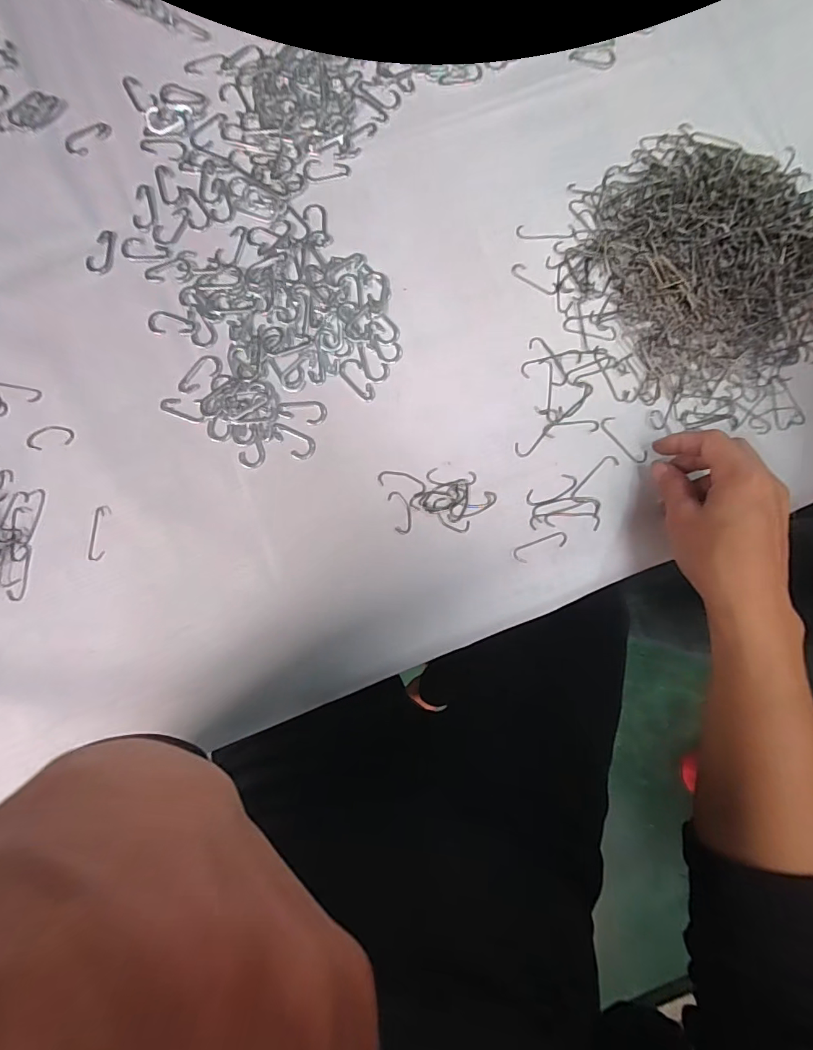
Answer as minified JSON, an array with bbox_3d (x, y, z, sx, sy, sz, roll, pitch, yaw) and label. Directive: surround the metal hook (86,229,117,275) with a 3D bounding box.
[{"bbox_3d":[-0.233,-0.210,0.349,0.018,0.004,0.036,24,85,1],"label":"metal hook"}]

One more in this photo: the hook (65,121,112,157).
[{"bbox_3d":[-0.252,-0.306,0.357,0.036,0.004,0.021,-43,87,-4],"label":"hook"}]

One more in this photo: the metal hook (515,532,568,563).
[{"bbox_3d":[0.100,0.016,0.335,0.042,0.004,0.013,-23,86,-3],"label":"metal hook"}]

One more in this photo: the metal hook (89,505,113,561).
[{"bbox_3d":[-0.225,0.006,0.331,0.011,0.004,0.041,4,85,-1],"label":"metal hook"}]

